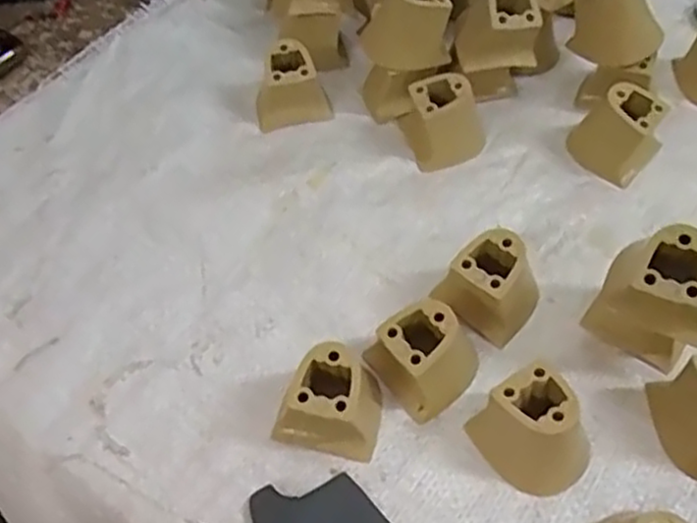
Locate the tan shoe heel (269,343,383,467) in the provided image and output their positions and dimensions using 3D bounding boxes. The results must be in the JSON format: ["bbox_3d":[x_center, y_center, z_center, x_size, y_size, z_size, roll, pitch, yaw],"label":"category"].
[{"bbox_3d":[-0.008,0.057,0.297,0.042,0.037,0.037,10,57,10],"label":"tan shoe heel"}]

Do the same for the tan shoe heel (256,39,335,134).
[{"bbox_3d":[-0.034,-0.103,0.409,0.042,0.036,0.029,-13,56,-5],"label":"tan shoe heel"}]

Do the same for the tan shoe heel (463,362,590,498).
[{"bbox_3d":[0.076,0.070,0.286,0.036,0.036,0.042,-30,59,-16],"label":"tan shoe heel"}]

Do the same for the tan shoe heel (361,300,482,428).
[{"bbox_3d":[0.035,0.038,0.311,0.041,0.037,0.041,-34,60,-18],"label":"tan shoe heel"}]

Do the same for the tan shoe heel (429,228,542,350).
[{"bbox_3d":[0.068,0.008,0.330,0.044,0.037,0.043,36,65,25],"label":"tan shoe heel"}]

